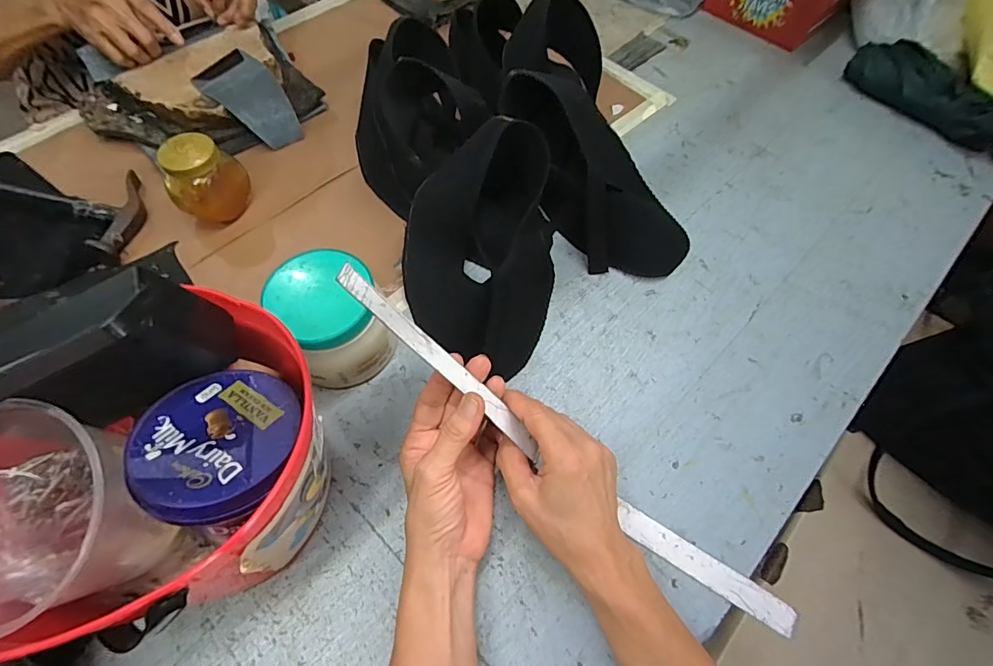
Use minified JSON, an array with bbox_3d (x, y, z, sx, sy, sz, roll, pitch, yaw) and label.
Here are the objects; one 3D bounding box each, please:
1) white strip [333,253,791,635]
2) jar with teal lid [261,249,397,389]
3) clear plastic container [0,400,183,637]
[{"bbox_3d":[0.056,0.097,0.349,0.416,0.065,0.025,40,63,-11],"label":"white strip"},{"bbox_3d":[-0.147,-0.010,0.423,0.086,0.090,0.096,-31,66,-17],"label":"jar with teal lid"},{"bbox_3d":[-0.268,0.109,0.272,0.101,0.108,0.104,2,61,-3],"label":"clear plastic container"}]

